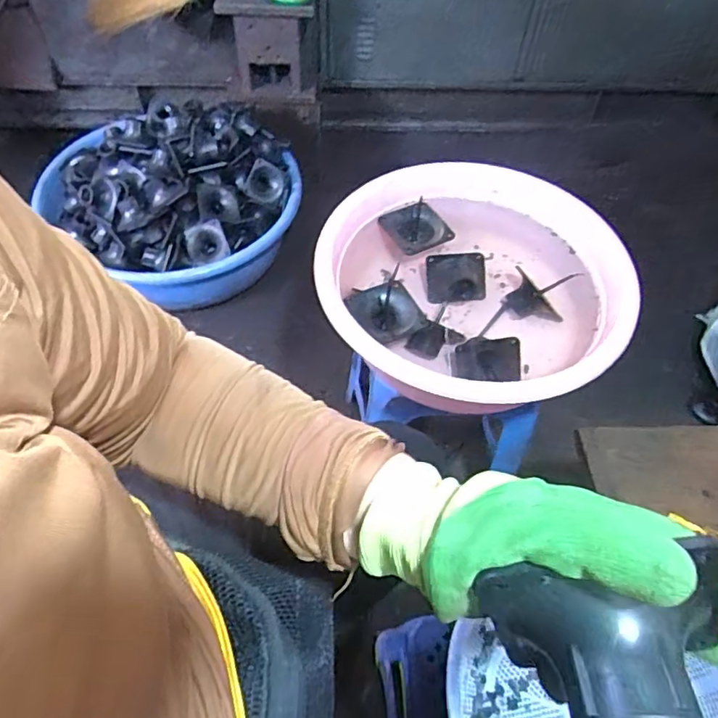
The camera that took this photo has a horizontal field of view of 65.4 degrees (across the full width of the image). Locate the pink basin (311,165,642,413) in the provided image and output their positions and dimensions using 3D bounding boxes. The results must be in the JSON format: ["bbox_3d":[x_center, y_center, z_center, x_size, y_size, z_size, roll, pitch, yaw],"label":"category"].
[{"bbox_3d":[0.153,-0.092,0.812,0.392,0.141,0.413,2,55,-2],"label":"pink basin"}]

